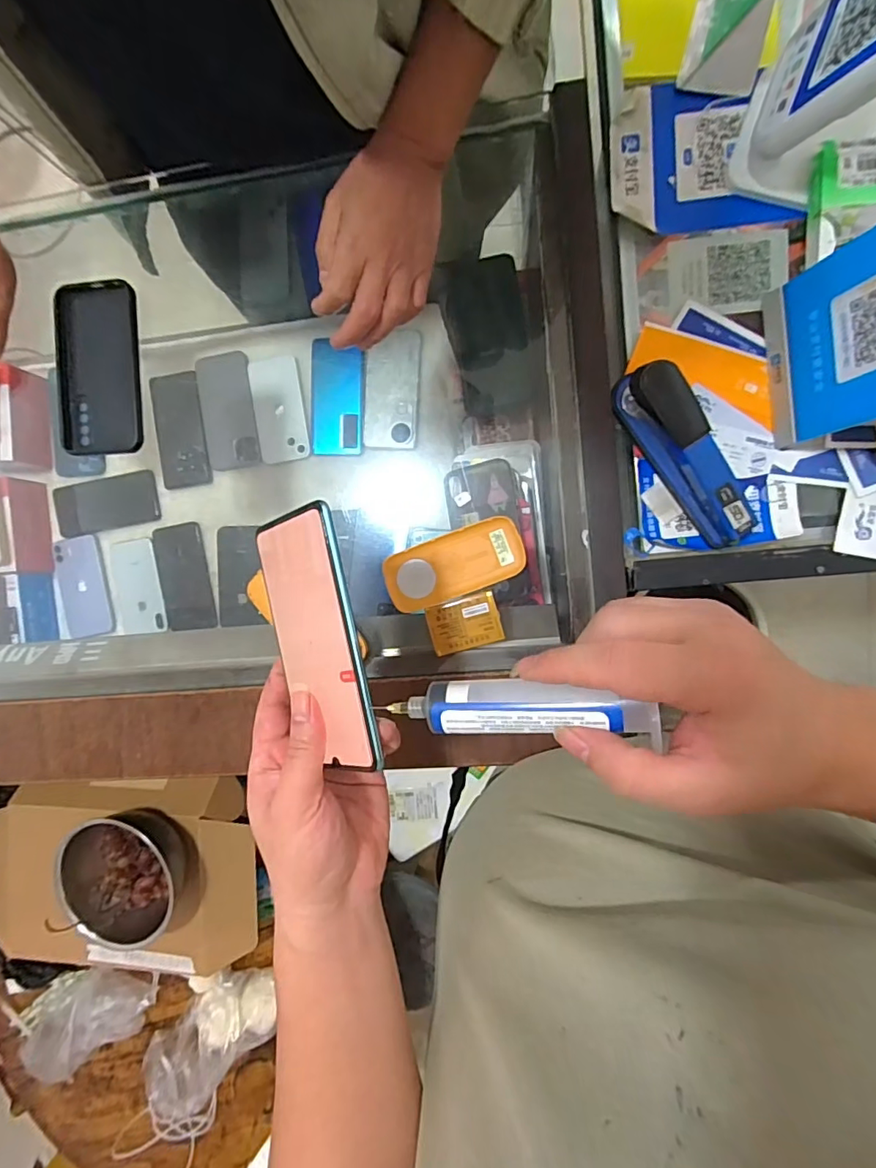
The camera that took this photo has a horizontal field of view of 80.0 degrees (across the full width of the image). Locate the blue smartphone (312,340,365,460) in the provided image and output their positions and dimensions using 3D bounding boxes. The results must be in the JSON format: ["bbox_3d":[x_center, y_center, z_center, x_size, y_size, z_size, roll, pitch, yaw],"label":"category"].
[{"bbox_3d":[-0.139,-0.257,0.726,0.073,0.006,0.154,2,93,7],"label":"blue smartphone"}]

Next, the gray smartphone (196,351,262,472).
[{"bbox_3d":[-0.300,-0.250,0.753,0.077,0.012,0.163,-8,92,8],"label":"gray smartphone"}]

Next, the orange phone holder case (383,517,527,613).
[{"bbox_3d":[0.014,-0.016,0.442,0.117,0.007,0.052,-20,90,8],"label":"orange phone holder case"}]

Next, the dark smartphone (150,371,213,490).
[{"bbox_3d":[-0.371,-0.222,0.756,0.073,0.015,0.158,-8,92,8],"label":"dark smartphone"}]

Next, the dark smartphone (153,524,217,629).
[{"bbox_3d":[-0.374,-0.009,0.773,0.069,0.006,0.155,-7,95,-5],"label":"dark smartphone"}]

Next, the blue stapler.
[{"bbox_3d":[0.190,-0.098,0.396,0.035,0.060,0.151,-32,88,8],"label":"blue stapler"}]

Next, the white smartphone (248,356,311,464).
[{"bbox_3d":[-0.225,-0.248,0.742,0.074,0.010,0.145,-7,92,8],"label":"white smartphone"}]

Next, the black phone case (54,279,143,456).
[{"bbox_3d":[-0.312,-0.197,0.479,0.073,0.017,0.152,-2,92,7],"label":"black phone case"}]

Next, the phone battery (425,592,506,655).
[{"bbox_3d":[0.023,0.034,0.442,0.059,0.004,0.042,-16,91,8],"label":"phone battery"}]

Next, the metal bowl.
[{"bbox_3d":[-0.458,0.424,0.788,0.185,0.093,0.193,0,93,7],"label":"metal bowl"}]

